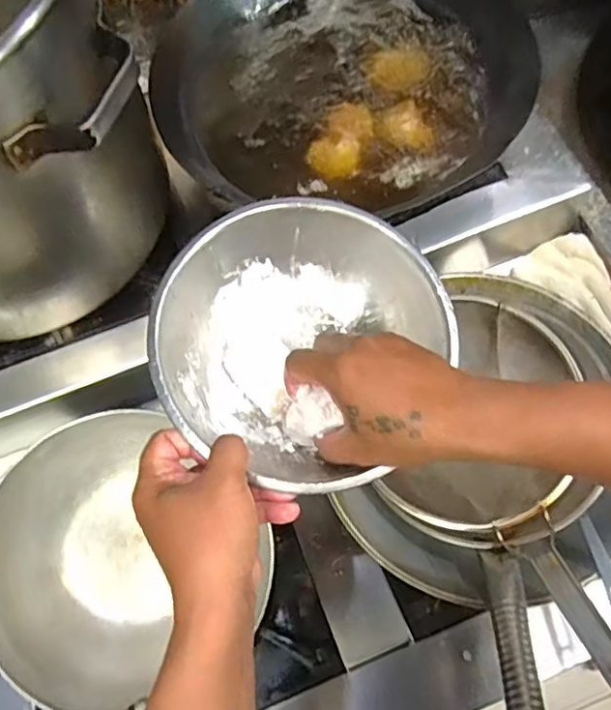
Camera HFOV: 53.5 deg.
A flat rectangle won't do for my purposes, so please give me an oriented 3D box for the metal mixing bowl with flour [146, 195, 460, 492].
[{"bbox_3d":[-0.003,-0.009,0.447,0.183,0.086,0.200,-1,67,3],"label":"metal mixing bowl with flour"}]

